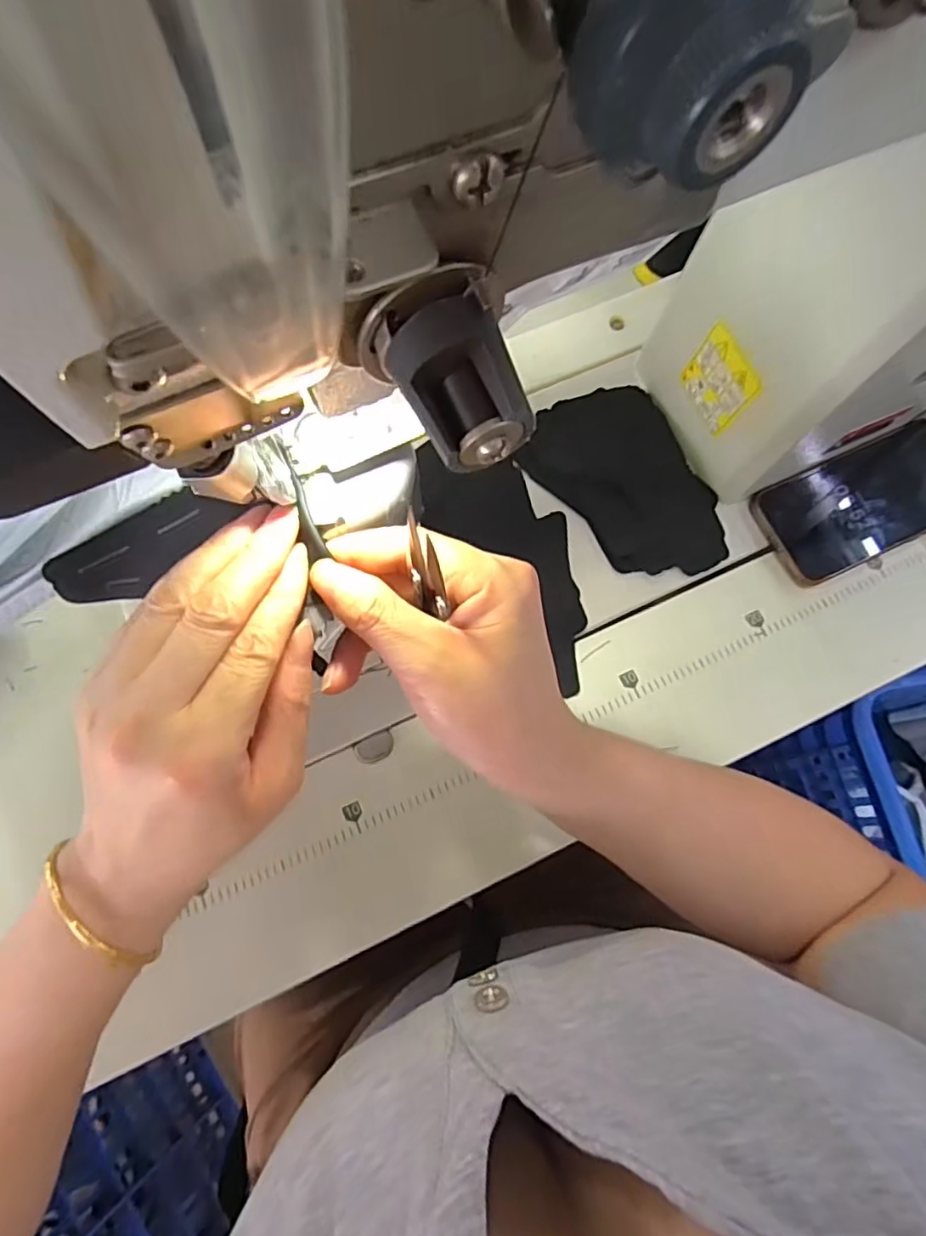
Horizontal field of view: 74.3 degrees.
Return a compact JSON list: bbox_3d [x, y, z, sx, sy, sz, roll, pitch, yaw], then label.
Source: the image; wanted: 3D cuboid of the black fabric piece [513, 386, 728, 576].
[{"bbox_3d":[0.116,-0.092,0.429,0.105,0.029,0.143,-28,76,-8],"label":"black fabric piece"}]

